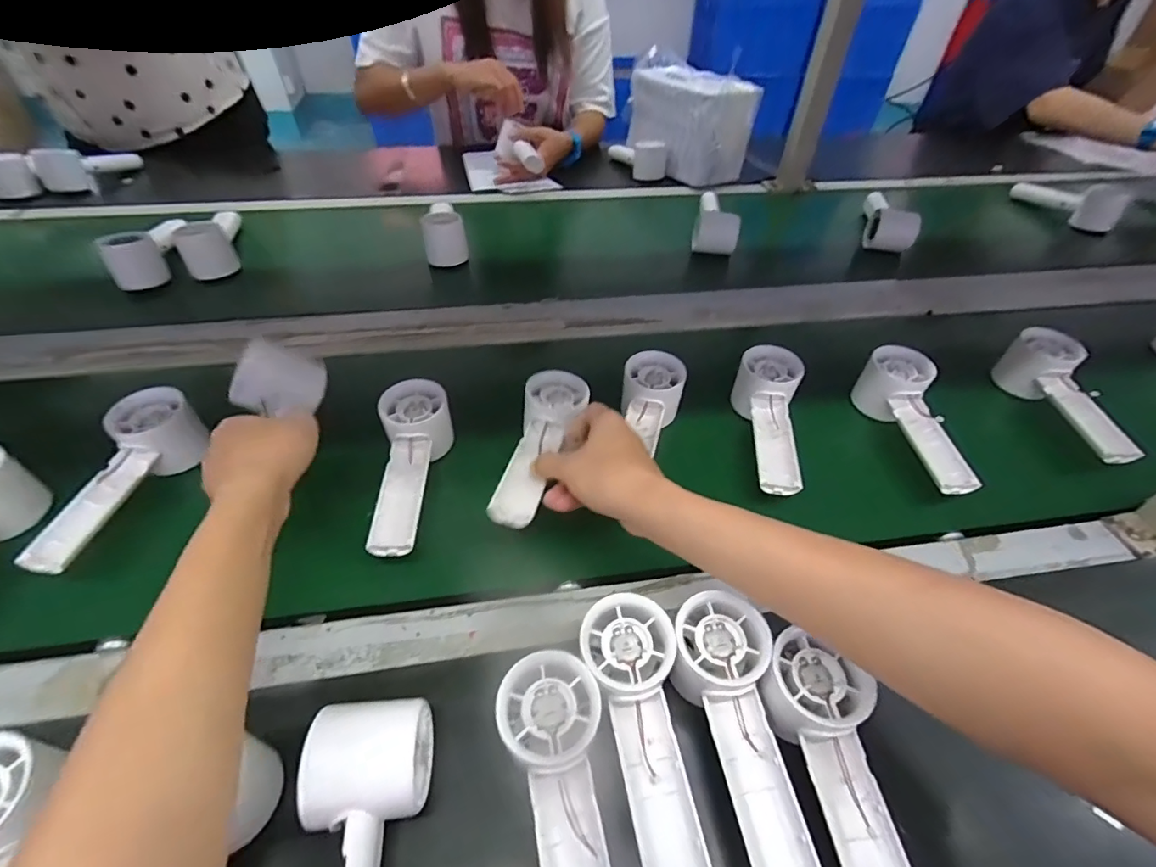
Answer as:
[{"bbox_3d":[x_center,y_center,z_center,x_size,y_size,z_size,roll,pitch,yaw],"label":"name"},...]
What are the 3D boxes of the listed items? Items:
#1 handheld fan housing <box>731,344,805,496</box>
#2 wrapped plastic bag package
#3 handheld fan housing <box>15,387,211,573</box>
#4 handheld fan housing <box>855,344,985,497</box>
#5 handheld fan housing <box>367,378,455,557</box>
[{"bbox_3d":[0.177,-0.012,0.481,0.063,0.051,0.158,11,49,9],"label":"handheld fan housing"},{"bbox_3d":[0.197,-0.576,0.948,0.101,0.162,0.263,-27,54,-22],"label":"wrapped plastic bag package"},{"bbox_3d":[-0.375,0.038,0.406,0.056,0.053,0.148,6,49,5],"label":"handheld fan housing"},{"bbox_3d":[0.323,-0.011,0.483,0.052,0.059,0.157,-7,49,-6],"label":"handheld fan housing"},{"bbox_3d":[-0.138,0.029,0.435,0.057,0.065,0.157,-5,49,-5],"label":"handheld fan housing"}]

